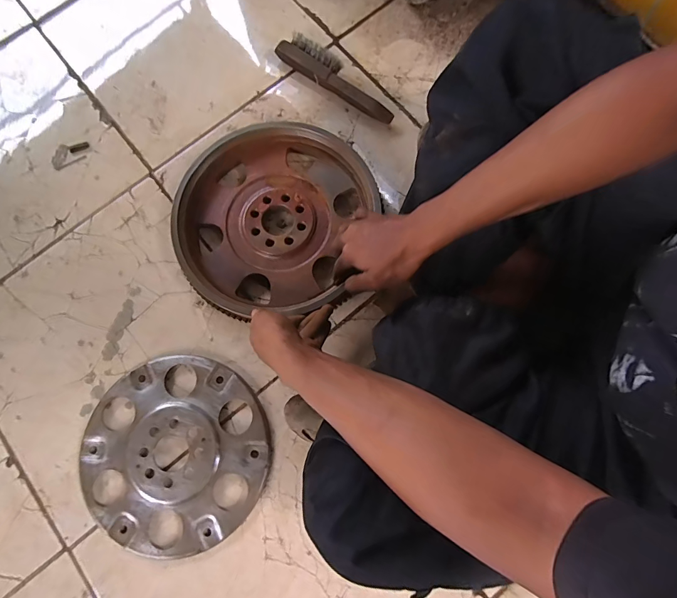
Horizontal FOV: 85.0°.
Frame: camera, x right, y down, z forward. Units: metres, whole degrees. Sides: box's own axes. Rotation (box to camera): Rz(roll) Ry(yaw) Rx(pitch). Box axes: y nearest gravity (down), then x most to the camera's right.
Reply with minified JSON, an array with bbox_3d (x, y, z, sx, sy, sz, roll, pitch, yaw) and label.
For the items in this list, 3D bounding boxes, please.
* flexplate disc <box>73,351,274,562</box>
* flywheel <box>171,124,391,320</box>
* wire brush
[{"bbox_3d":[-0.237,0.218,0.531,0.269,0.010,0.259,0,78,1],"label":"flexplate disc"},{"bbox_3d":[-0.090,-0.120,0.566,0.307,0.046,0.290,0,78,1],"label":"flywheel"},{"bbox_3d":[0.001,-0.382,0.641,0.229,0.040,0.049,36,81,8],"label":"wire brush"}]

